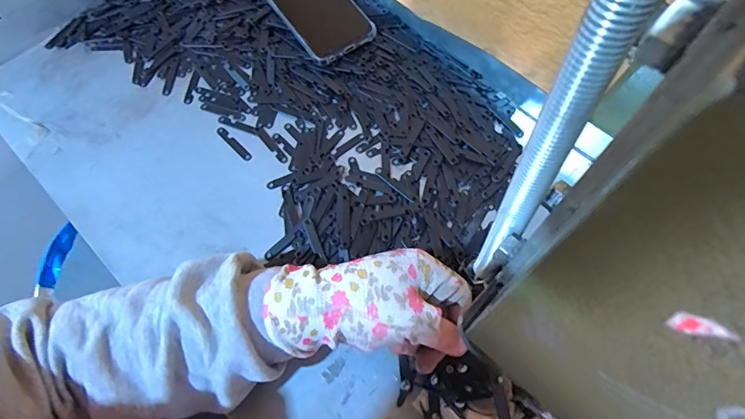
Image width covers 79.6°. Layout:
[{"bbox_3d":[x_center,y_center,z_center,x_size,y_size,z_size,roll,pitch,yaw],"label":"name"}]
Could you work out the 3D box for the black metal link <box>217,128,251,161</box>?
[{"bbox_3d":[-0.140,-0.066,0.453,0.009,0.004,0.051,-42,71,-16],"label":"black metal link"}]

